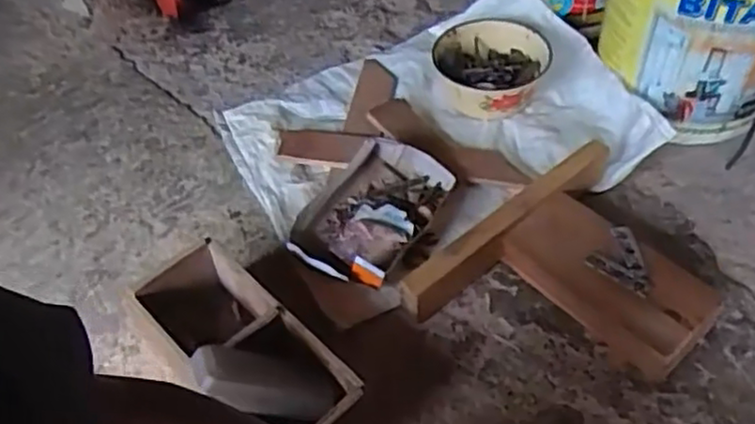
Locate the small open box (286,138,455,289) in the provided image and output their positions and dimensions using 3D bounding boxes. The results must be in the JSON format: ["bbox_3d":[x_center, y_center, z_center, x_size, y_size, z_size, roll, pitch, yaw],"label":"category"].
[{"bbox_3d":[-0.008,-0.001,0.958,0.166,0.047,0.237,21,54,22],"label":"small open box"}]

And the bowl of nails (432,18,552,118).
[{"bbox_3d":[0.185,-0.233,1.118,0.182,0.071,0.181,-3,49,4],"label":"bowl of nails"}]

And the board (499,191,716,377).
[{"bbox_3d":[0.289,0.087,0.871,0.128,0.072,0.249,-36,55,-23],"label":"board"}]

